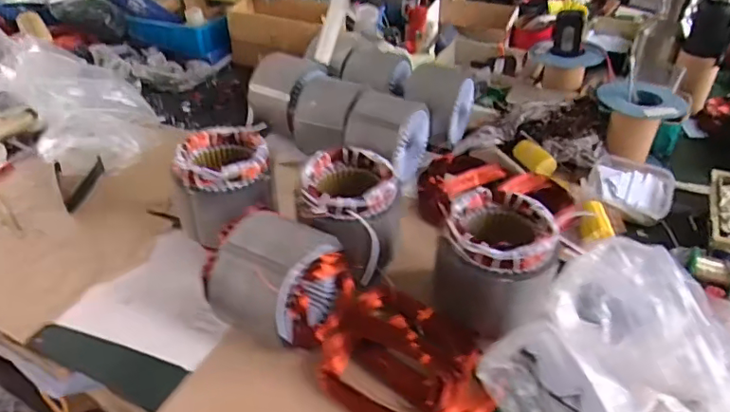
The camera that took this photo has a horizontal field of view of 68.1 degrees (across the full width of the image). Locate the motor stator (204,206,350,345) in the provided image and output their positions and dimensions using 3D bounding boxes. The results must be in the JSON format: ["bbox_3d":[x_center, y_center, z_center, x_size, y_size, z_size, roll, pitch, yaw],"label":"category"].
[{"bbox_3d":[-0.108,0.102,0.712,0.147,0.155,0.150,19,43,21],"label":"motor stator"}]

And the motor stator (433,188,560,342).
[{"bbox_3d":[0.172,0.078,0.737,0.157,0.149,0.137,5,39,6],"label":"motor stator"}]

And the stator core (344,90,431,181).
[{"bbox_3d":[0.044,-0.132,1.013,0.115,0.134,0.157,18,43,21],"label":"stator core"}]

